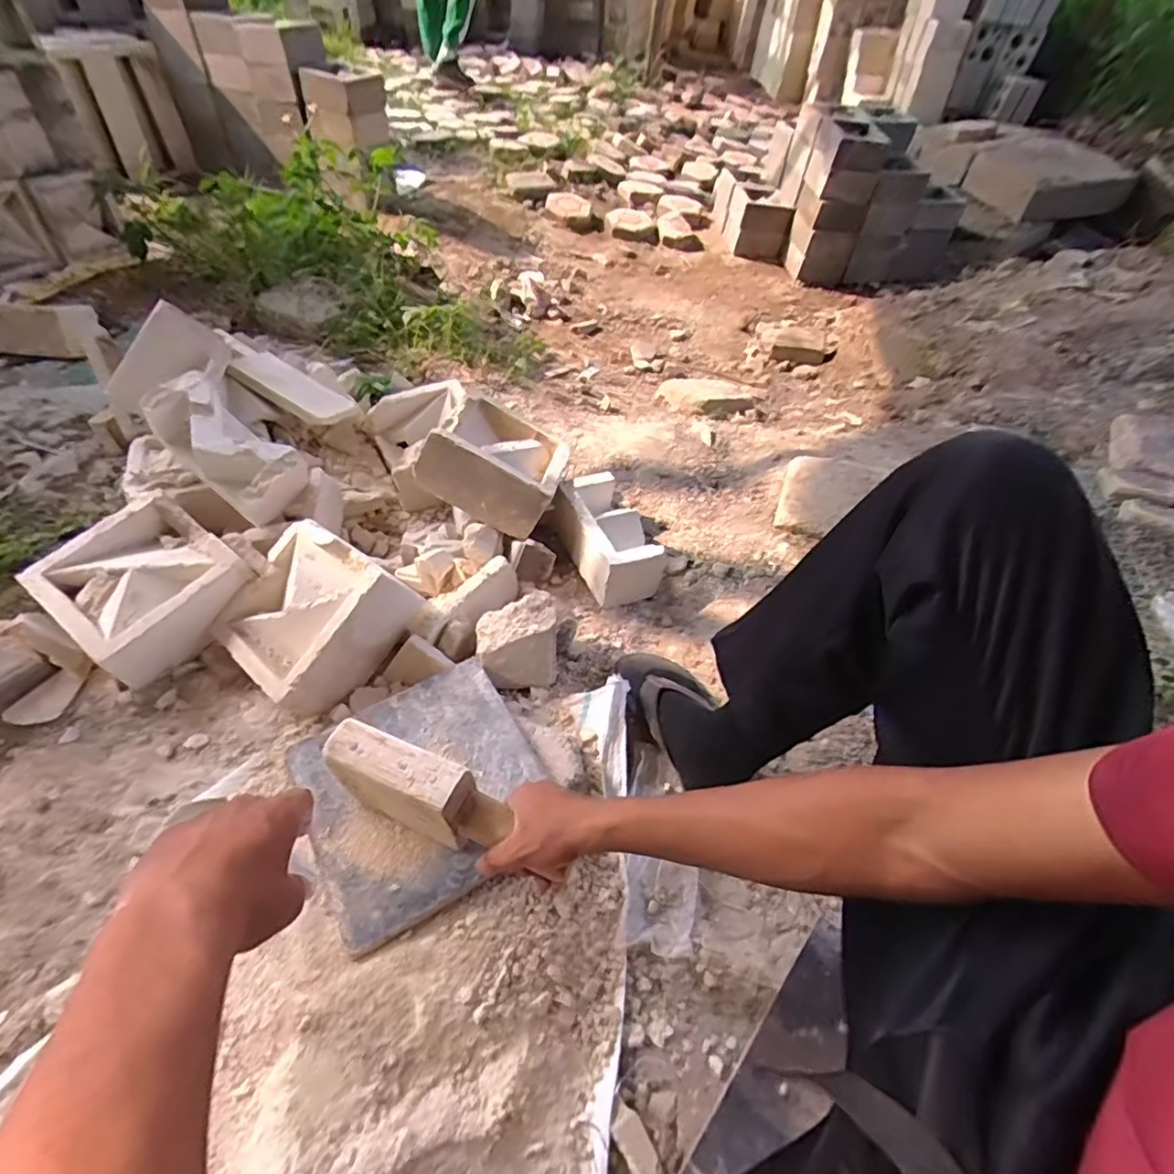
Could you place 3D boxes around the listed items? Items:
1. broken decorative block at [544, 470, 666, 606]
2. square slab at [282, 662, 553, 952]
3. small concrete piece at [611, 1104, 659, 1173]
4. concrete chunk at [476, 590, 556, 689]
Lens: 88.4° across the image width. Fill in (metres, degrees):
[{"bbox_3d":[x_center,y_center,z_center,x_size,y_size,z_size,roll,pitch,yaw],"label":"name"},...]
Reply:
[{"bbox_3d":[0.039,-0.096,0.987,0.131,0.090,0.223,-17,53,-20],"label":"broken decorative block"},{"bbox_3d":[-0.179,0.217,0.669,0.244,0.020,0.241,-23,55,-24],"label":"square slab"},{"bbox_3d":[0.043,0.490,0.528,0.026,0.011,0.057,-26,57,-25],"label":"small concrete piece"},{"bbox_3d":[-0.095,0.071,0.816,0.102,0.074,0.103,-2,50,-8],"label":"concrete chunk"}]

